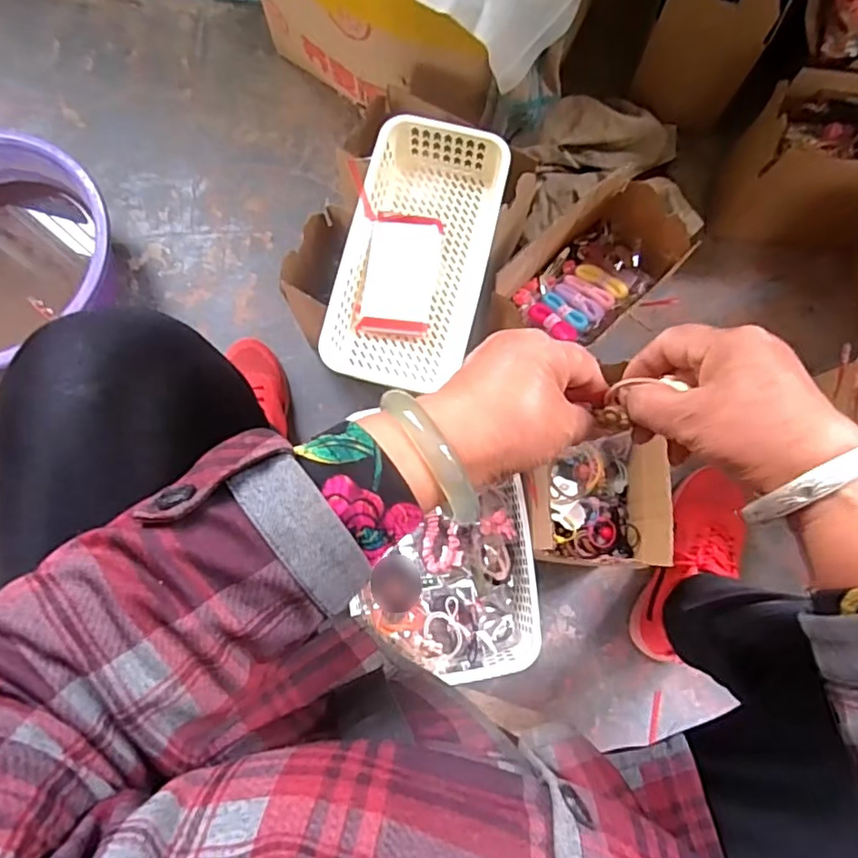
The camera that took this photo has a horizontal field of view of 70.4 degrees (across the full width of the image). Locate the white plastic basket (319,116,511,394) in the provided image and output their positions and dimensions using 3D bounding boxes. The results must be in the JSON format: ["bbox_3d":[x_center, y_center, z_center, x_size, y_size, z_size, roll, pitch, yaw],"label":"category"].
[{"bbox_3d":[-0.007,-0.169,0.591,0.132,0.049,0.257,14,79,2],"label":"white plastic basket"}]

